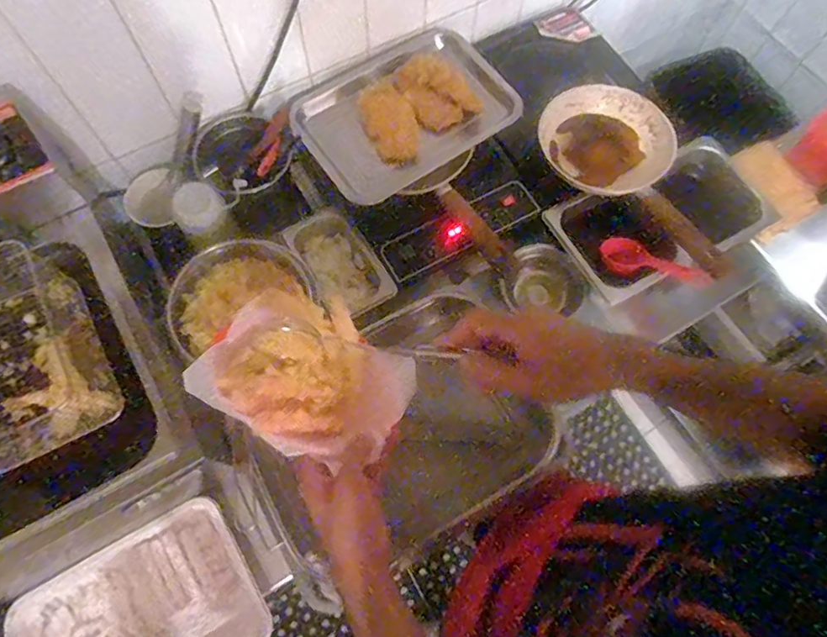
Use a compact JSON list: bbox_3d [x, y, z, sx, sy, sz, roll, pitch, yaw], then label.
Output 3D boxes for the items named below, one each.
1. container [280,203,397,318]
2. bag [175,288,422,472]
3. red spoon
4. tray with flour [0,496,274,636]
[{"bbox_3d":[-0.106,-0.080,0.781,0.098,0.057,0.160,-34,73,-13],"label":"container"},{"bbox_3d":[-0.112,0.055,0.555,0.207,0.046,0.151,31,71,10],"label":"bag"},{"bbox_3d":[0.347,-0.076,0.782,0.150,0.024,0.042,25,70,8],"label":"red spoon"},{"bbox_3d":[-0.320,0.355,0.640,0.263,0.040,0.206,-30,72,-12],"label":"tray with flour"}]

